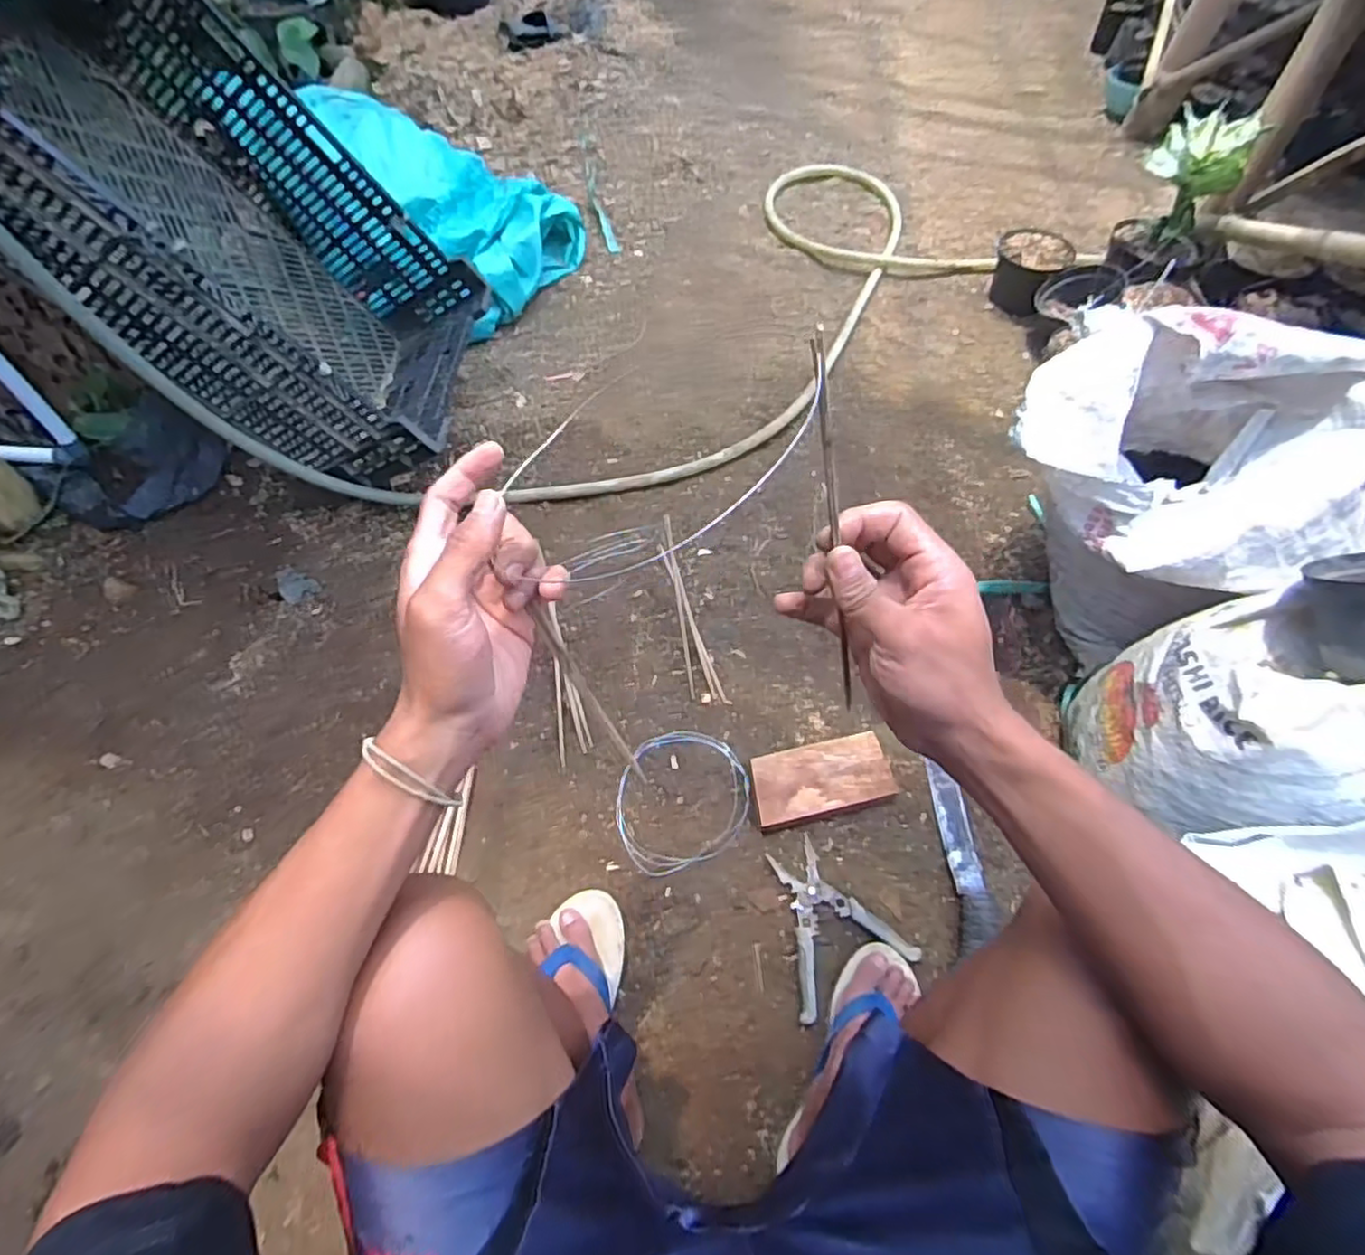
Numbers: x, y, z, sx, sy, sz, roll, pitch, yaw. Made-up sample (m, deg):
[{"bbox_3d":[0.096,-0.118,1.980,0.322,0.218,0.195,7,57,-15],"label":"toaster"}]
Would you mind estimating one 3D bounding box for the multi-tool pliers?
[{"bbox_3d":[0.168,0.342,0.807,0.150,0.014,0.171,-24,63,-14],"label":"multi-tool pliers"}]

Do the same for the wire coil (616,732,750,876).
[{"bbox_3d":[-0.002,0.216,0.877,0.175,0.014,0.167,0,60,0],"label":"wire coil"}]

